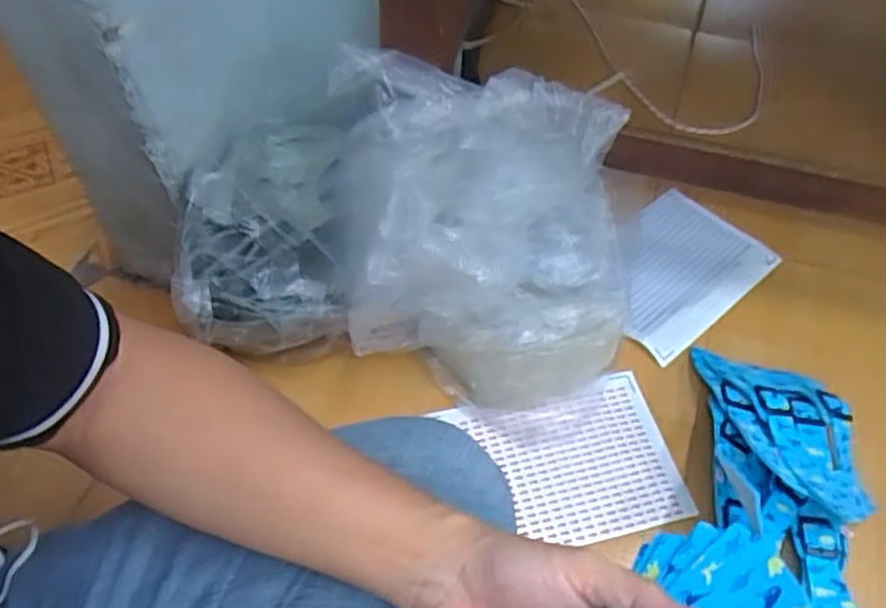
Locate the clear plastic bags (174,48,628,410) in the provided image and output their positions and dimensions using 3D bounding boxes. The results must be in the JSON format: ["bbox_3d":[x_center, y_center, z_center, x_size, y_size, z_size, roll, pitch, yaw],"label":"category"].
[{"bbox_3d":[-0.028,-0.045,0.634,0.375,0.253,0.161,7,53,4],"label":"clear plastic bags"}]

